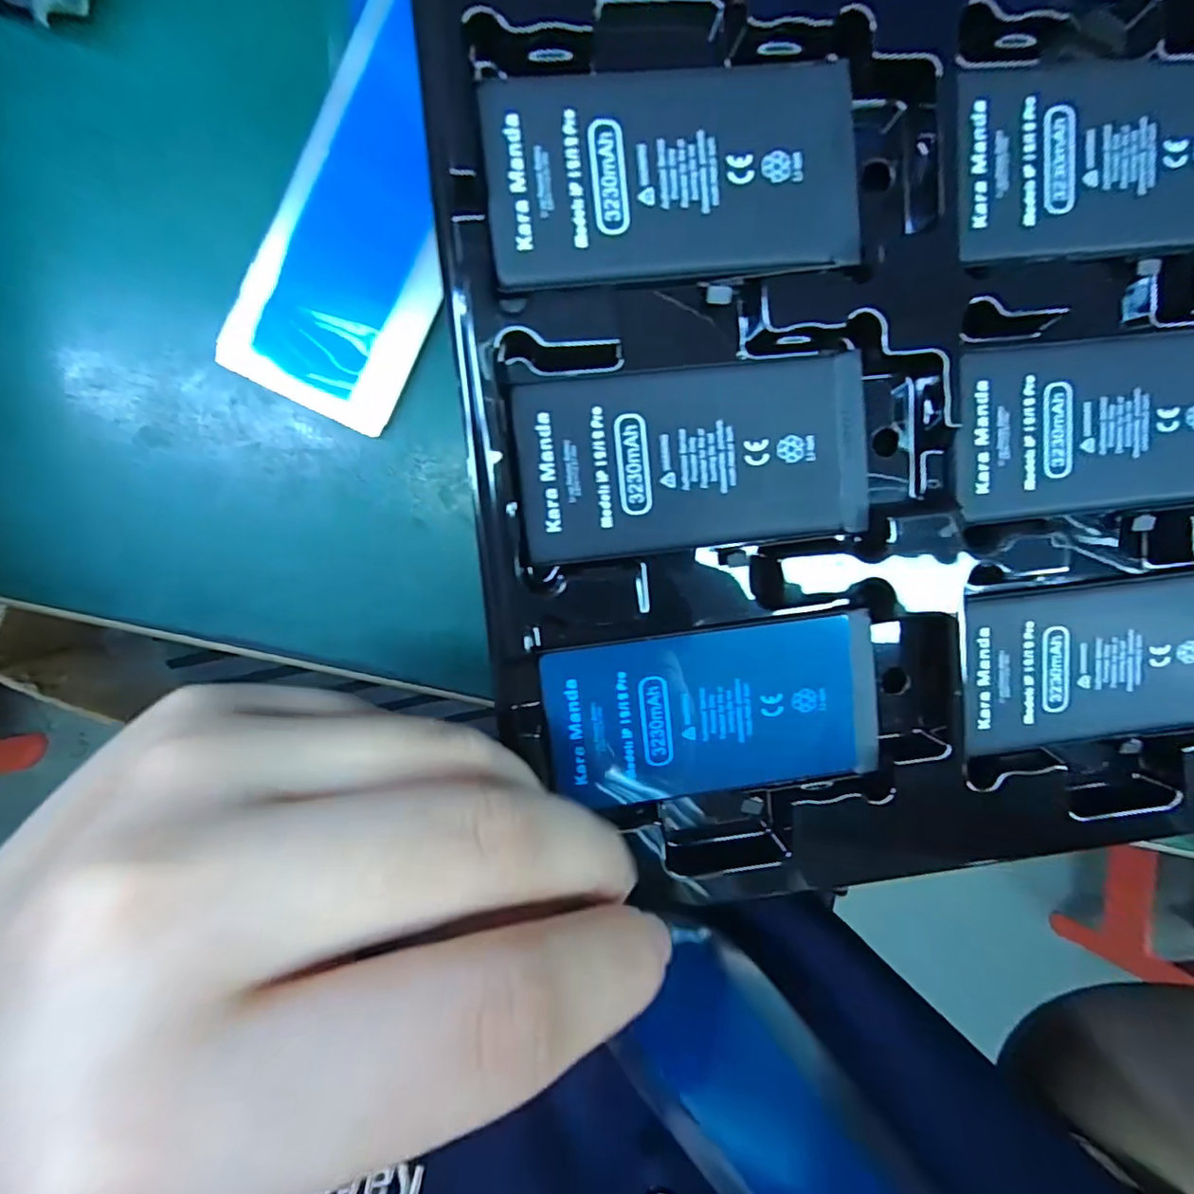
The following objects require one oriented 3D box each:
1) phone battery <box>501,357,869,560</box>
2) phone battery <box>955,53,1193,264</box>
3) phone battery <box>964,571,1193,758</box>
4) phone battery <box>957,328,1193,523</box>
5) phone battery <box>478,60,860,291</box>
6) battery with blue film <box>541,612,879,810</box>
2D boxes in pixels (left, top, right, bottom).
[{"bbox_3d":[0.024,-0.033,0.138,0.084,0.004,0.042,-6,97,-4],"label":"phone battery"},{"bbox_3d":[0.126,-0.106,0.139,0.083,0.004,0.044,-11,96,-5],"label":"phone battery"},{"bbox_3d":[0.138,0.018,0.155,0.080,0.004,0.044,-6,95,-5],"label":"phone battery"},{"bbox_3d":[0.132,-0.044,0.148,0.083,0.004,0.043,-6,95,-5],"label":"phone battery"},{"bbox_3d":[0.018,-0.096,0.130,0.084,0.004,0.043,-7,97,-4],"label":"phone battery"},{"bbox_3d":[0.031,0.030,0.147,0.084,0.004,0.042,-6,97,-4],"label":"battery with blue film"}]

